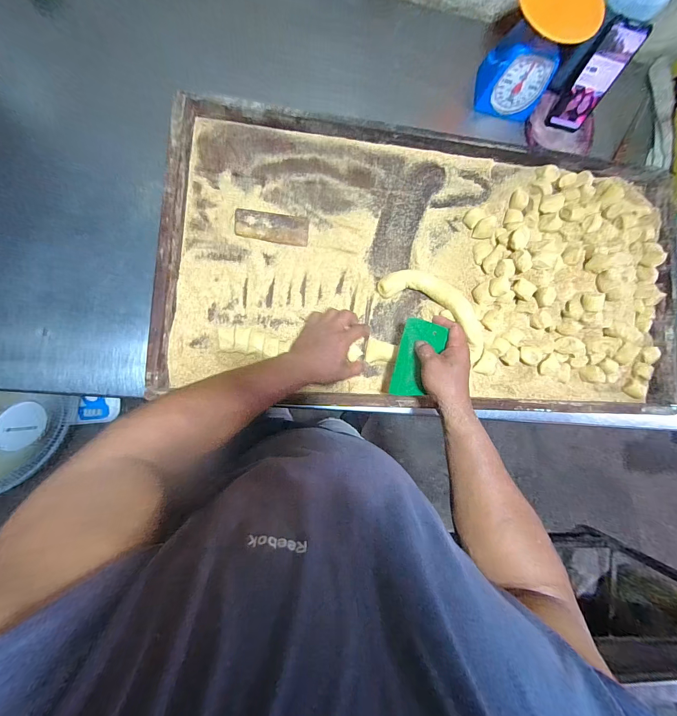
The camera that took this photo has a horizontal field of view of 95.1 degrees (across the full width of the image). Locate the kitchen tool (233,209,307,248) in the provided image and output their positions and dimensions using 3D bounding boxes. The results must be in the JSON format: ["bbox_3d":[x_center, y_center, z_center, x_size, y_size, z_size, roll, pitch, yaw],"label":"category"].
[{"bbox_3d":[-0.118,-0.233,0.555,0.127,0.018,0.047,6,87,-6],"label":"kitchen tool"}]

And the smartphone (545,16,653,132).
[{"bbox_3d":[0.503,-0.549,0.612,0.075,0.166,0.013,22,55,1],"label":"smartphone"}]

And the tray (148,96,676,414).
[{"bbox_3d":[0.196,-0.171,0.570,0.959,0.069,0.506,3,87,-6],"label":"tray"}]

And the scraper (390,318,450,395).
[{"bbox_3d":[0.127,0.000,0.498,0.069,0.011,0.129,13,85,31],"label":"scraper"}]

